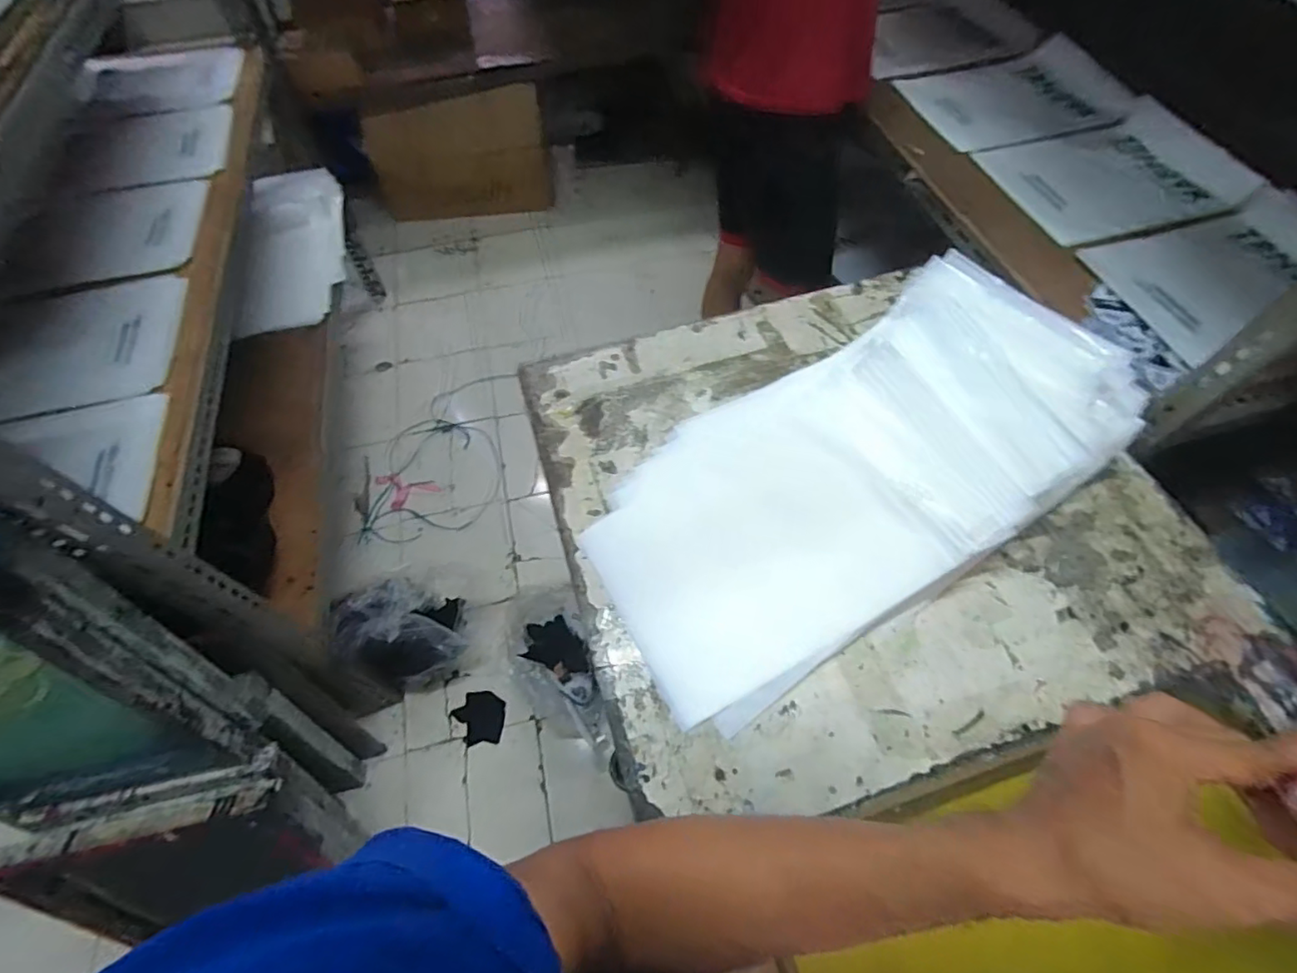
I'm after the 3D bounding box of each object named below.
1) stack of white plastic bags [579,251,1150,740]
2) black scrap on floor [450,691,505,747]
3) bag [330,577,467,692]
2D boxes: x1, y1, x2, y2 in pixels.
[{"bbox_3d":[0.251,-0.037,0.677,0.660,0.117,0.325,-29,63,-15],"label":"stack of white plastic bags"},{"bbox_3d":[-0.393,0.537,1.341,0.115,0.007,0.114,-3,62,-2],"label":"black scrap on floor"},{"bbox_3d":[-0.537,0.314,1.281,0.211,0.339,0.177,-15,60,-8],"label":"bag"}]

